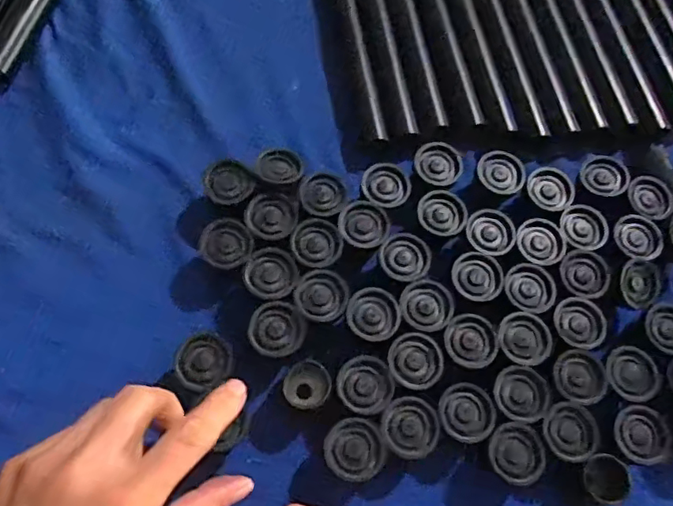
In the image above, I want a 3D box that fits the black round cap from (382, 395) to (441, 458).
[{"bbox_3d":[0.044,0.110,0.354,0.034,0.028,0.035,1,68,-2],"label":"black round cap"}]

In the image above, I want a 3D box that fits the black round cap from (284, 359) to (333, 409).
[{"bbox_3d":[-0.018,0.084,0.361,0.028,0.024,0.026,1,68,-2],"label":"black round cap"}]

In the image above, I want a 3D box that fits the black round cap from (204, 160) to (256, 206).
[{"bbox_3d":[-0.076,-0.047,0.407,0.033,0.020,0.034,1,68,-2],"label":"black round cap"}]

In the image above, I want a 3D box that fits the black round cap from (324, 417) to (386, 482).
[{"bbox_3d":[0.010,0.121,0.348,0.035,0.029,0.035,1,68,-2],"label":"black round cap"}]

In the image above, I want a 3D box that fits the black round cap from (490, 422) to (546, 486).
[{"bbox_3d":[0.109,0.124,0.350,0.033,0.024,0.035,1,68,-2],"label":"black round cap"}]

